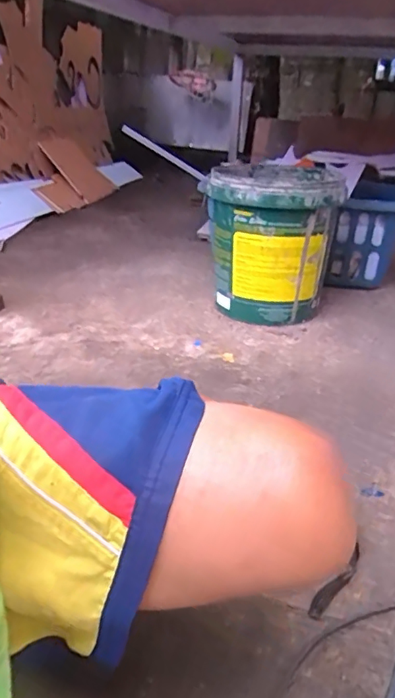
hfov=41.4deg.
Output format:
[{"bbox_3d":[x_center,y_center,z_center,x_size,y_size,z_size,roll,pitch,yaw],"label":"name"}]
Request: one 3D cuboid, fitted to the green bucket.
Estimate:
[{"bbox_3d":[0.169,-0.261,1.265,0.290,0.332,0.297,5,27,6],"label":"green bucket"}]

